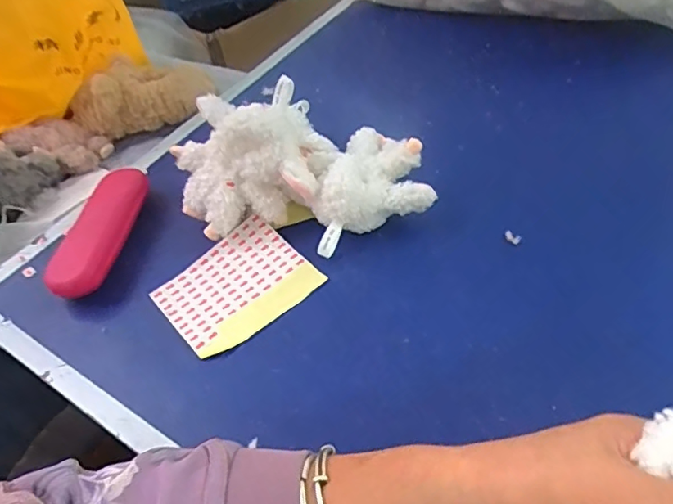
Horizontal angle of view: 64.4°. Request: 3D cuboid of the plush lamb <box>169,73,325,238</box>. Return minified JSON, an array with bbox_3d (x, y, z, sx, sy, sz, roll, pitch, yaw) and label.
[{"bbox_3d":[-0.086,-0.081,0.495,0.124,0.100,0.100,-10,48,1],"label":"plush lamb"}]

